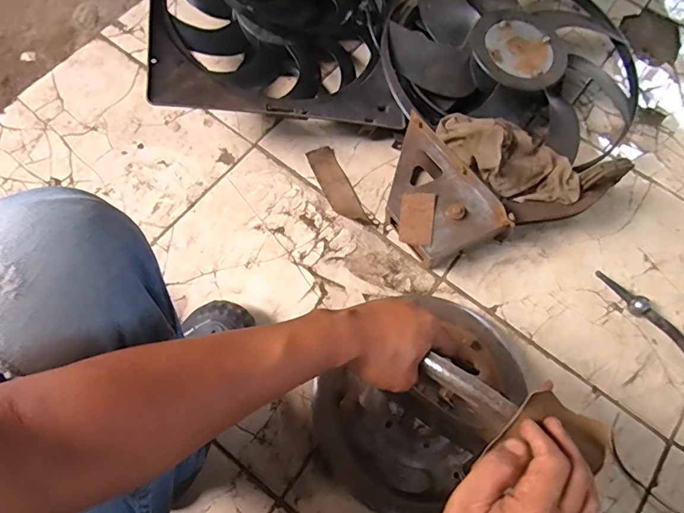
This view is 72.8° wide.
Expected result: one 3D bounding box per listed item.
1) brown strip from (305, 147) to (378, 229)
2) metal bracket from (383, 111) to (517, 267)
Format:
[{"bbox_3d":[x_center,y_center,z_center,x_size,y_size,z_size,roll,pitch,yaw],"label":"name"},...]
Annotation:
[{"bbox_3d":[-0.006,-0.118,0.817,0.051,0.008,0.170,-24,72,-11],"label":"brown strip"},{"bbox_3d":[0.141,-0.099,0.772,0.151,0.089,0.229,-31,75,-11],"label":"metal bracket"}]

